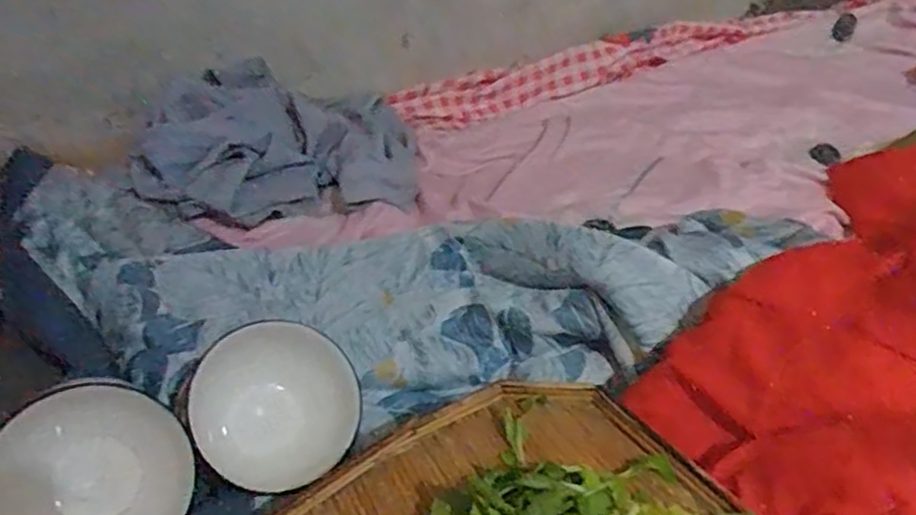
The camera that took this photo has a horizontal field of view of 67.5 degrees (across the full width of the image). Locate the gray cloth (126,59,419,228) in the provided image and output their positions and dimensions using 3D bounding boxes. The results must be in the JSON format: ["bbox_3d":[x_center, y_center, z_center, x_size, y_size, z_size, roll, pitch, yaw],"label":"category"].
[{"bbox_3d":[-0.235,-0.160,0.908,0.361,0.124,0.219,-6,40,-13],"label":"gray cloth"}]

